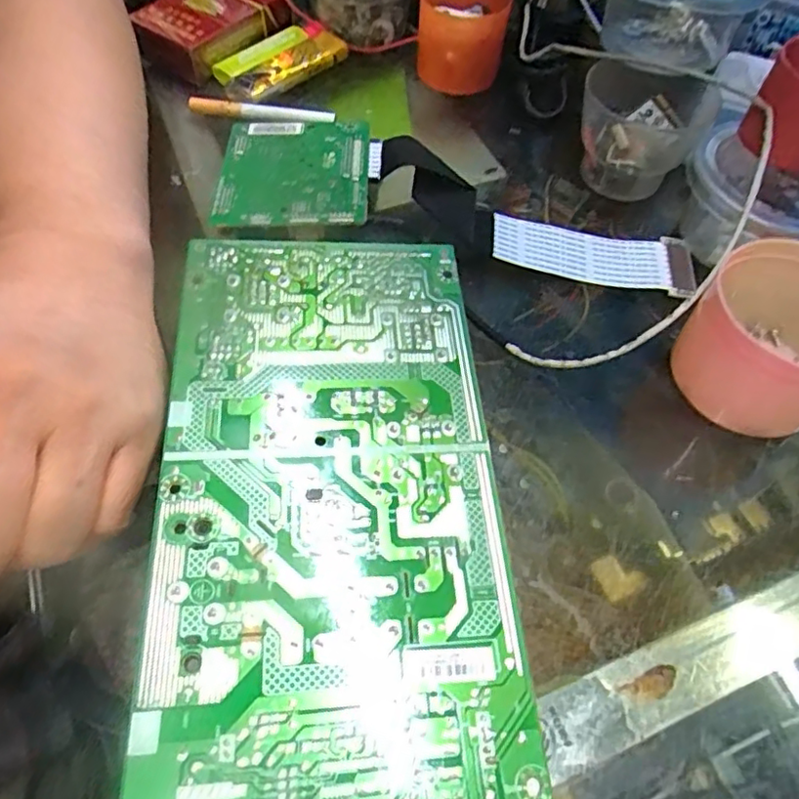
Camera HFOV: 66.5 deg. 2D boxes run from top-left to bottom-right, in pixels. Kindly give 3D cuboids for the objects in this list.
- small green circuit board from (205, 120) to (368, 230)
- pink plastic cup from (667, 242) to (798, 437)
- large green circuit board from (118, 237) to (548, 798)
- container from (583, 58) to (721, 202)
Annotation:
[{"bbox_3d":[-0.052,-0.112,0.296,0.071,0.007,0.077,0,58,-2],"label":"small green circuit board"},{"bbox_3d":[0.149,-0.024,0.240,0.063,0.045,0.062,1,58,-1],"label":"pink plastic cup"},{"bbox_3d":[-0.023,0.026,0.206,0.110,0.017,0.210,-3,58,-4],"label":"large green circuit board"},{"bbox_3d":[0.123,-0.139,0.319,0.063,0.046,0.054,22,60,11],"label":"container"}]

